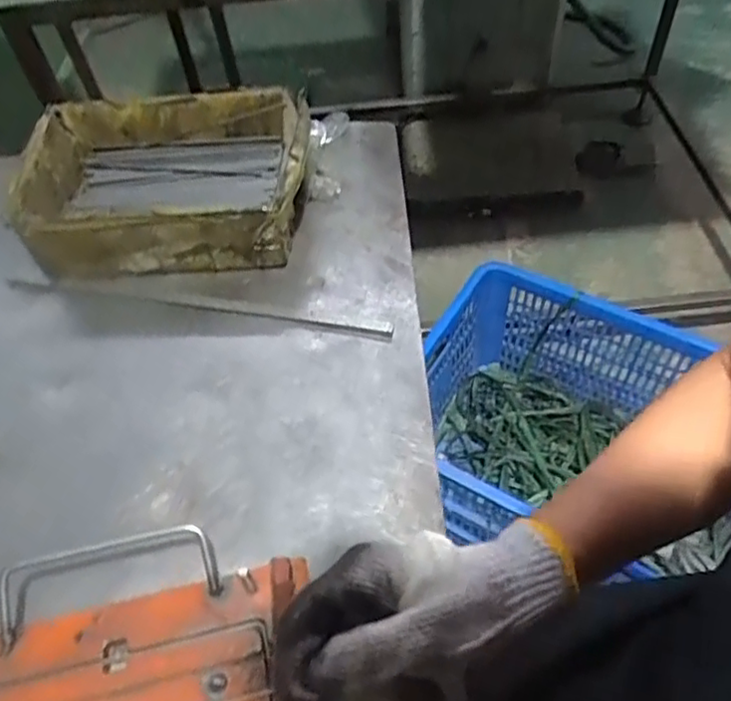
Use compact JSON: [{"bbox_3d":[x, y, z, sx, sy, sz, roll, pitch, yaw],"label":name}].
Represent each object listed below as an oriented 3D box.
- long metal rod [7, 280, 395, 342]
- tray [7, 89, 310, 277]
[{"bbox_3d":[-0.149,-0.039,0.569,0.348,0.006,0.014,9,54,8],"label":"long metal rod"},{"bbox_3d":[-0.180,-0.157,0.612,0.248,0.081,0.175,-2,54,1],"label":"tray"}]

